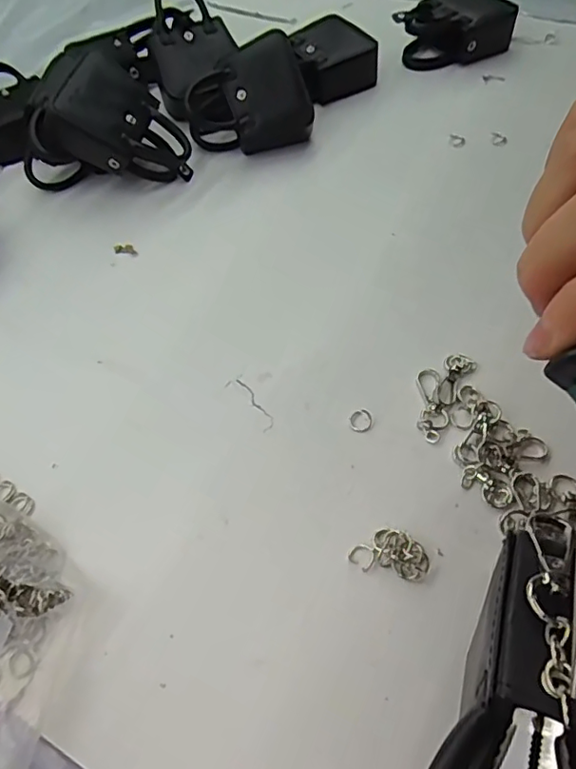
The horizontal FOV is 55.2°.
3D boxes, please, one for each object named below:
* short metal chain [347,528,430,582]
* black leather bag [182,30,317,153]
[{"bbox_3d":[0.050,0.081,0.272,0.037,0.009,0.024,10,59,11],"label":"short metal chain"},{"bbox_3d":[-0.033,-0.226,0.441,0.095,0.065,0.068,-11,57,-2],"label":"black leather bag"}]

